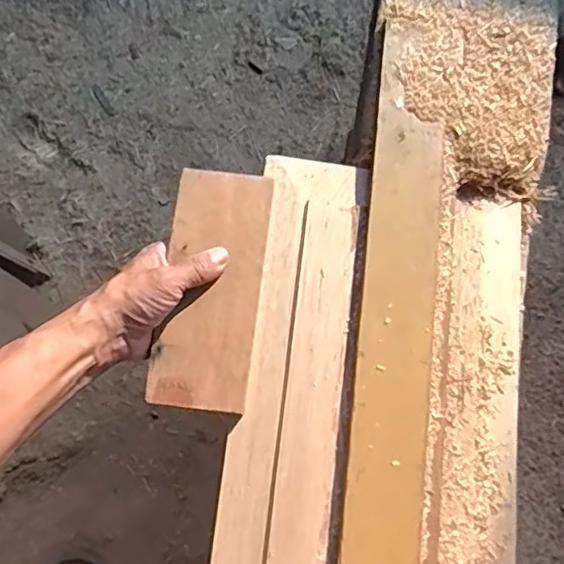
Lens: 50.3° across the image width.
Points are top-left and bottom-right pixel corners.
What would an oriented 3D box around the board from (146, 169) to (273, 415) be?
[{"bbox_3d":[-0.060,0.004,0.519,0.083,0.011,0.207,6,76,0],"label":"board"}]

